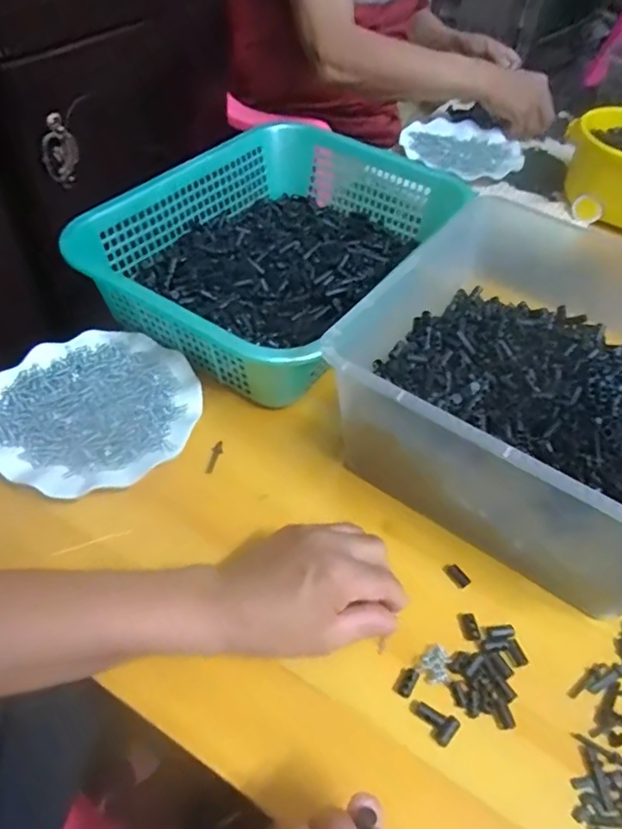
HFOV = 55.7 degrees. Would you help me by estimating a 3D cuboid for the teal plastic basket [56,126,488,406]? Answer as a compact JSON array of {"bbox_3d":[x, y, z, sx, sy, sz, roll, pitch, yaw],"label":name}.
[{"bbox_3d":[-0.019,-0.191,0.654,0.300,0.085,0.413,29,53,19],"label":"teal plastic basket"}]

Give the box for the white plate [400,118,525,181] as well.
[{"bbox_3d":[0.243,-0.416,0.922,0.185,0.017,0.177,2,49,-3],"label":"white plate"}]

